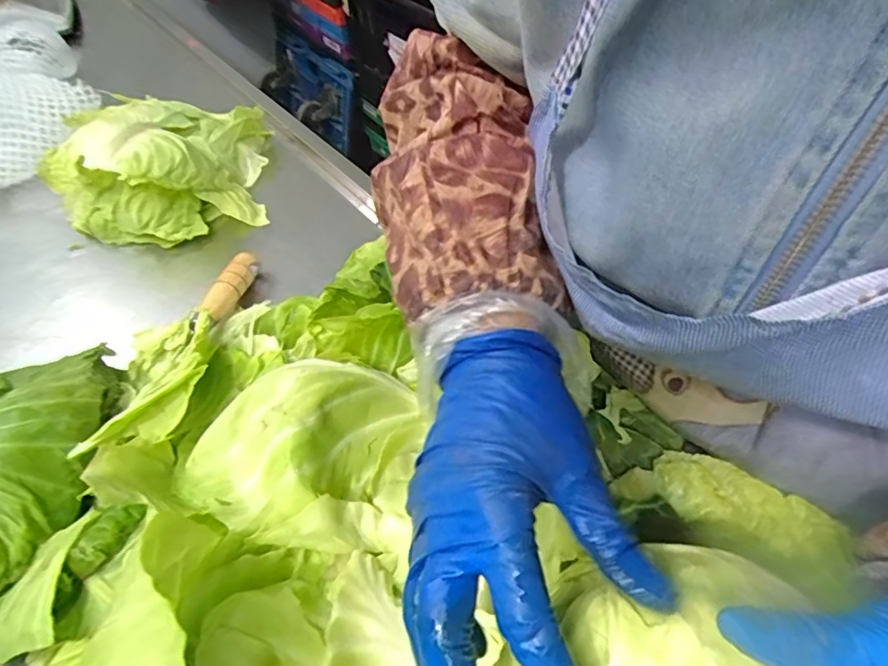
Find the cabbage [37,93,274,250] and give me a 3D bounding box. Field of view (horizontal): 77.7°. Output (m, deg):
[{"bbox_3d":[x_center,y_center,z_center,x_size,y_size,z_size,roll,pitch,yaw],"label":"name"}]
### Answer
[{"bbox_3d":[-0.288,-0.186,0.580,0.175,0.103,0.186,-5,51,2],"label":"cabbage"}]

